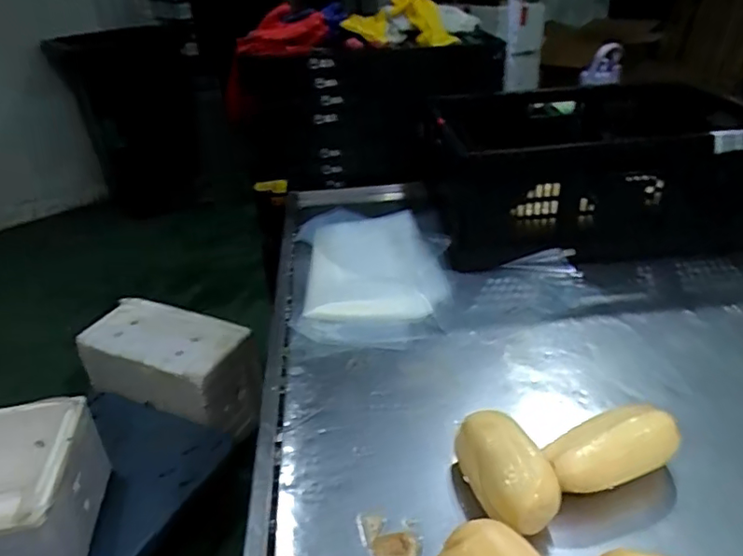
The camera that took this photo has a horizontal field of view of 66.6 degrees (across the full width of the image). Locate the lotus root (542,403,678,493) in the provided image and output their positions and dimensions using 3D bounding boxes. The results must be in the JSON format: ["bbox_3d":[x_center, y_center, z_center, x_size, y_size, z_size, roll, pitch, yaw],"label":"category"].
[{"bbox_3d":[0.256,0.193,0.621,0.144,0.074,0.063,-9,31,-14],"label":"lotus root"}]

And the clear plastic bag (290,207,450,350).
[{"bbox_3d":[-0.004,-0.035,1.056,0.267,0.029,0.442,0,30,2],"label":"clear plastic bag"}]

